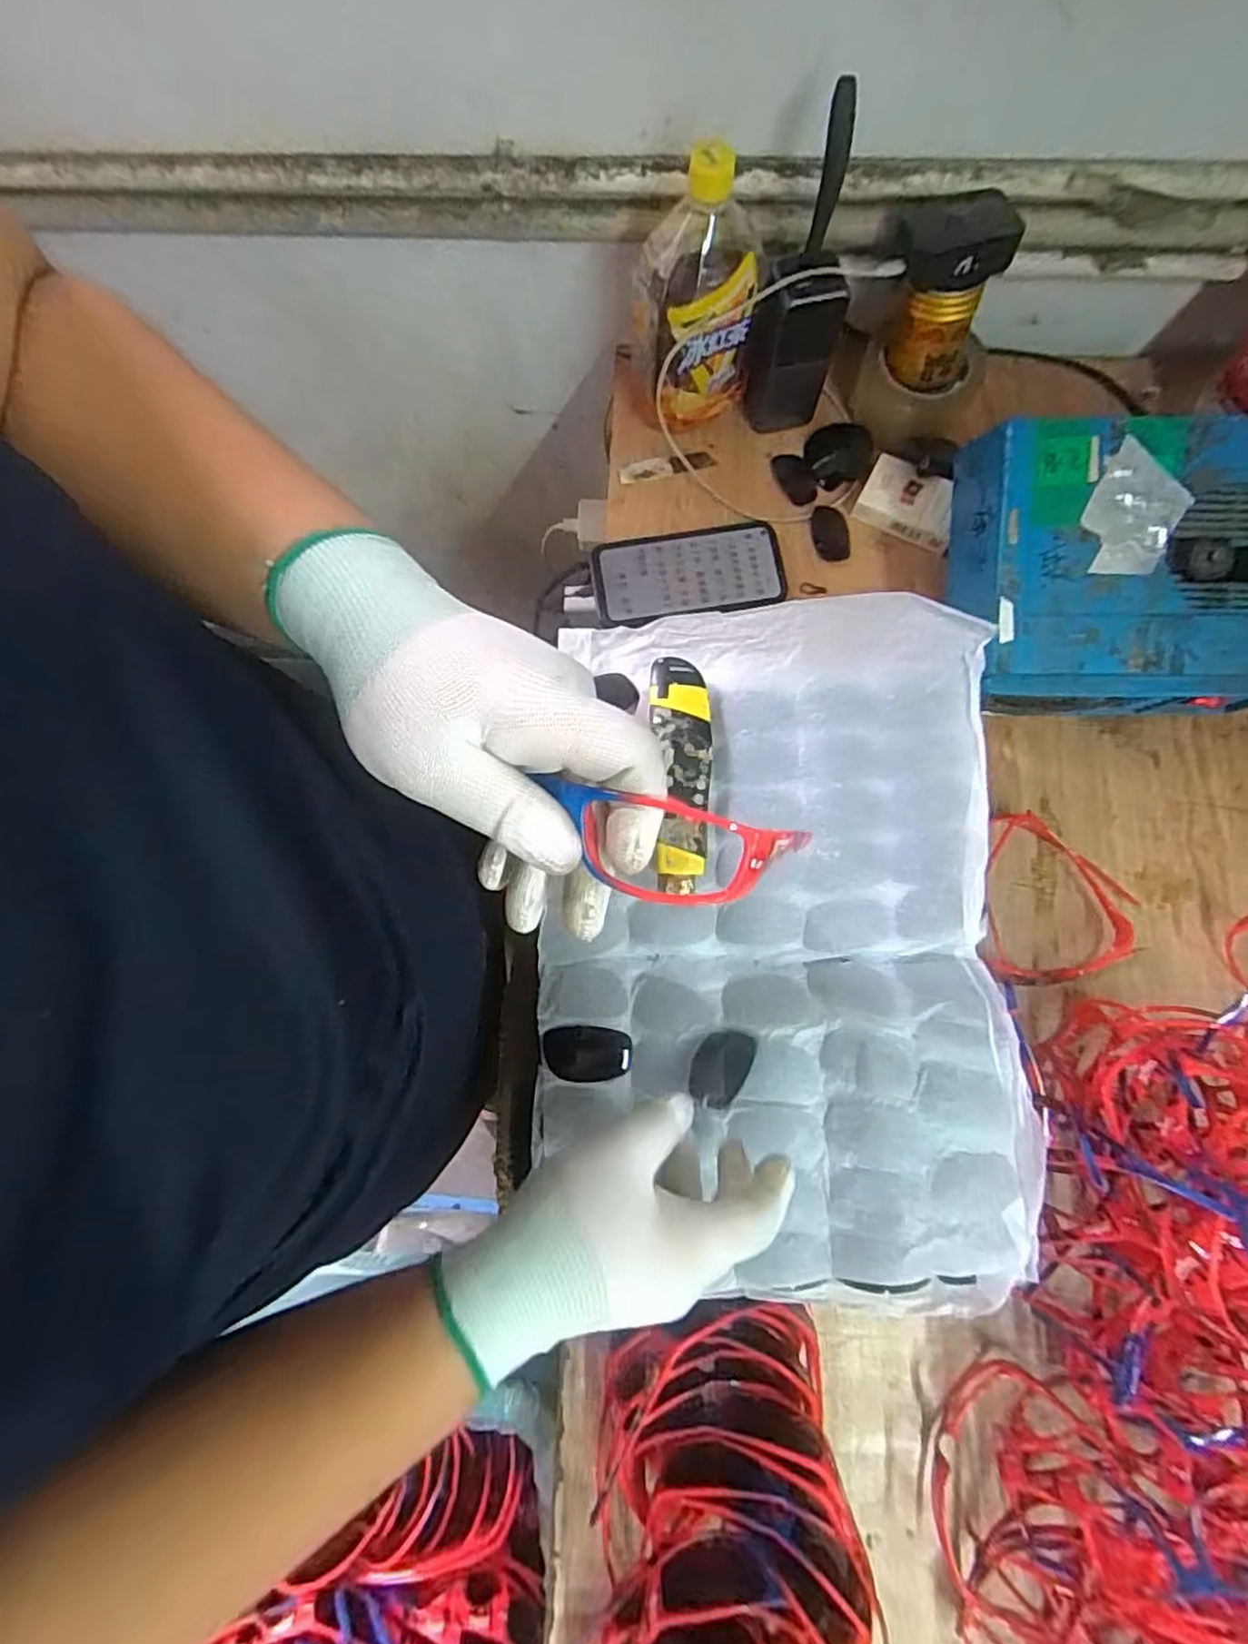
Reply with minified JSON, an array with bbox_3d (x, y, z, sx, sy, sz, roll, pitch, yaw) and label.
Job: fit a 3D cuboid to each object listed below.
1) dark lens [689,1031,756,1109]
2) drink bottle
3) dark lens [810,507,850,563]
[{"bbox_3d":[0.058,0.147,0.414,0.032,0.014,0.047,34,80,8],"label":"dark lens"},{"bbox_3d":[0.056,-0.414,0.539,0.096,0.183,0.094,4,77,2],"label":"drink bottle"},{"bbox_3d":[0.183,-0.254,0.607,0.033,0.012,0.053,6,69,-3],"label":"dark lens"}]

